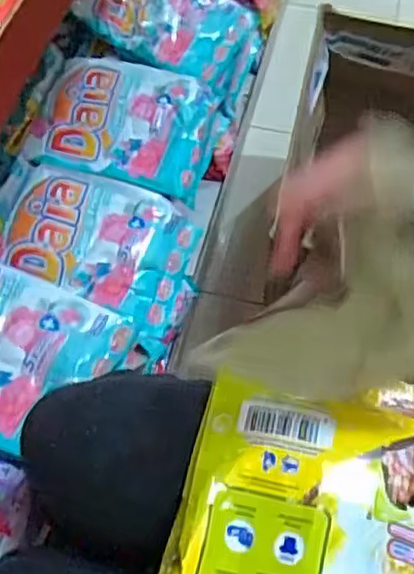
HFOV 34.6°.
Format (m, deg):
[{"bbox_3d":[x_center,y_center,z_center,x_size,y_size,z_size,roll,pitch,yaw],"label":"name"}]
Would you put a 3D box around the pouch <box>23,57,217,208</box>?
[{"bbox_3d":[-0.090,-0.184,0.725,0.194,0.033,0.153,14,60,8],"label":"pouch"}]

